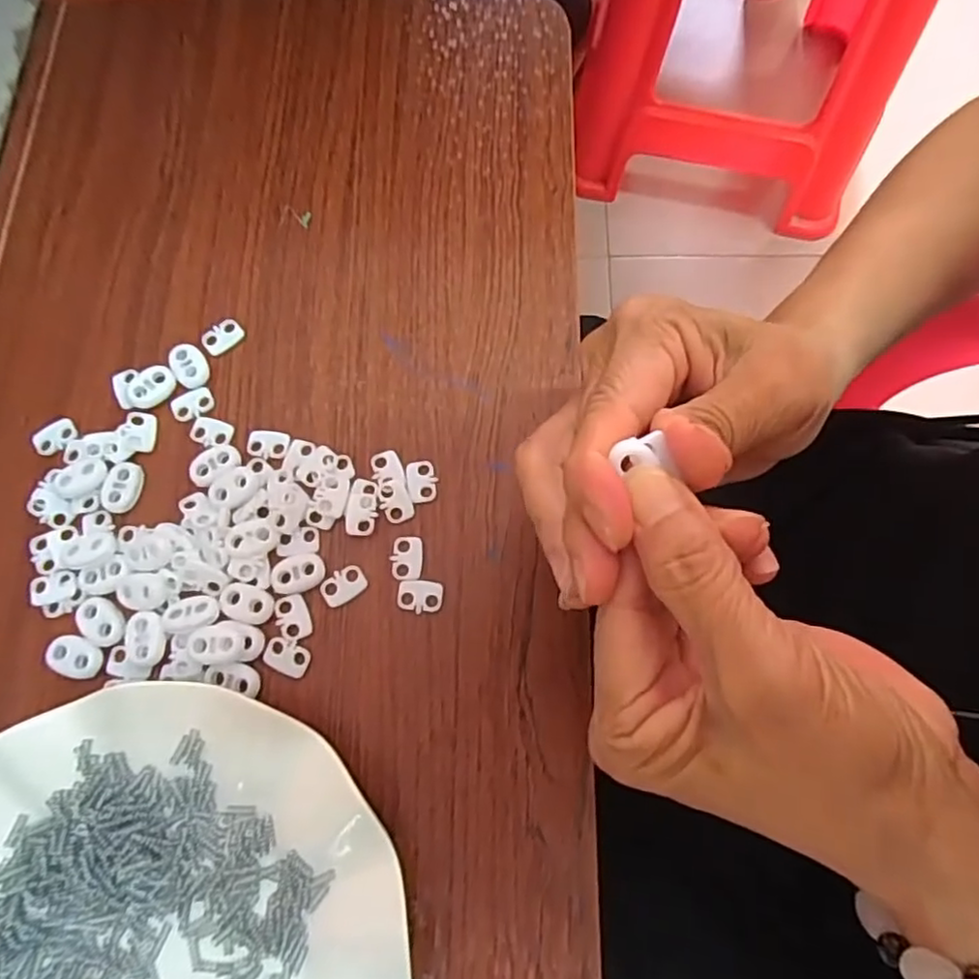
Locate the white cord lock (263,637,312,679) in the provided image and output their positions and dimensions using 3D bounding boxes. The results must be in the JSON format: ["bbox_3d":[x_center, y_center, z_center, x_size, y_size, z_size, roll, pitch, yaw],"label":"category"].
[{"bbox_3d":[-0.083,0.068,0.266,0.019,0.004,0.013,21,75,7],"label":"white cord lock"}]

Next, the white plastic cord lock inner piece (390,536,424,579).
[{"bbox_3d":[-0.035,0.029,0.277,0.013,0.004,0.019,3,73,2],"label":"white plastic cord lock inner piece"}]

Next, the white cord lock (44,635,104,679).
[{"bbox_3d":[-0.170,0.068,0.266,0.022,0.004,0.014,22,75,7],"label":"white cord lock"}]

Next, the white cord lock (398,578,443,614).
[{"bbox_3d":[-0.029,0.044,0.272,0.018,0.004,0.013,4,73,2],"label":"white cord lock"}]

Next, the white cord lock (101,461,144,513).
[{"bbox_3d":[-0.162,-0.001,0.287,0.017,0.004,0.022,6,73,2],"label":"white cord lock"}]

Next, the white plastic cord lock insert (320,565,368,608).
[{"bbox_3d":[-0.062,0.040,0.274,0.019,0.004,0.014,-34,76,-9],"label":"white plastic cord lock insert"}]

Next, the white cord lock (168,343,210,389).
[{"bbox_3d":[-0.140,-0.057,0.303,0.015,0.006,0.022,-29,75,-8],"label":"white cord lock"}]

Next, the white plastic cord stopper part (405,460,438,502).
[{"bbox_3d":[-0.030,-0.004,0.287,0.013,0.004,0.019,-7,73,-2],"label":"white plastic cord stopper part"}]

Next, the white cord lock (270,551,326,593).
[{"bbox_3d":[-0.081,0.035,0.275,0.023,0.004,0.015,-14,74,-3],"label":"white cord lock"}]

